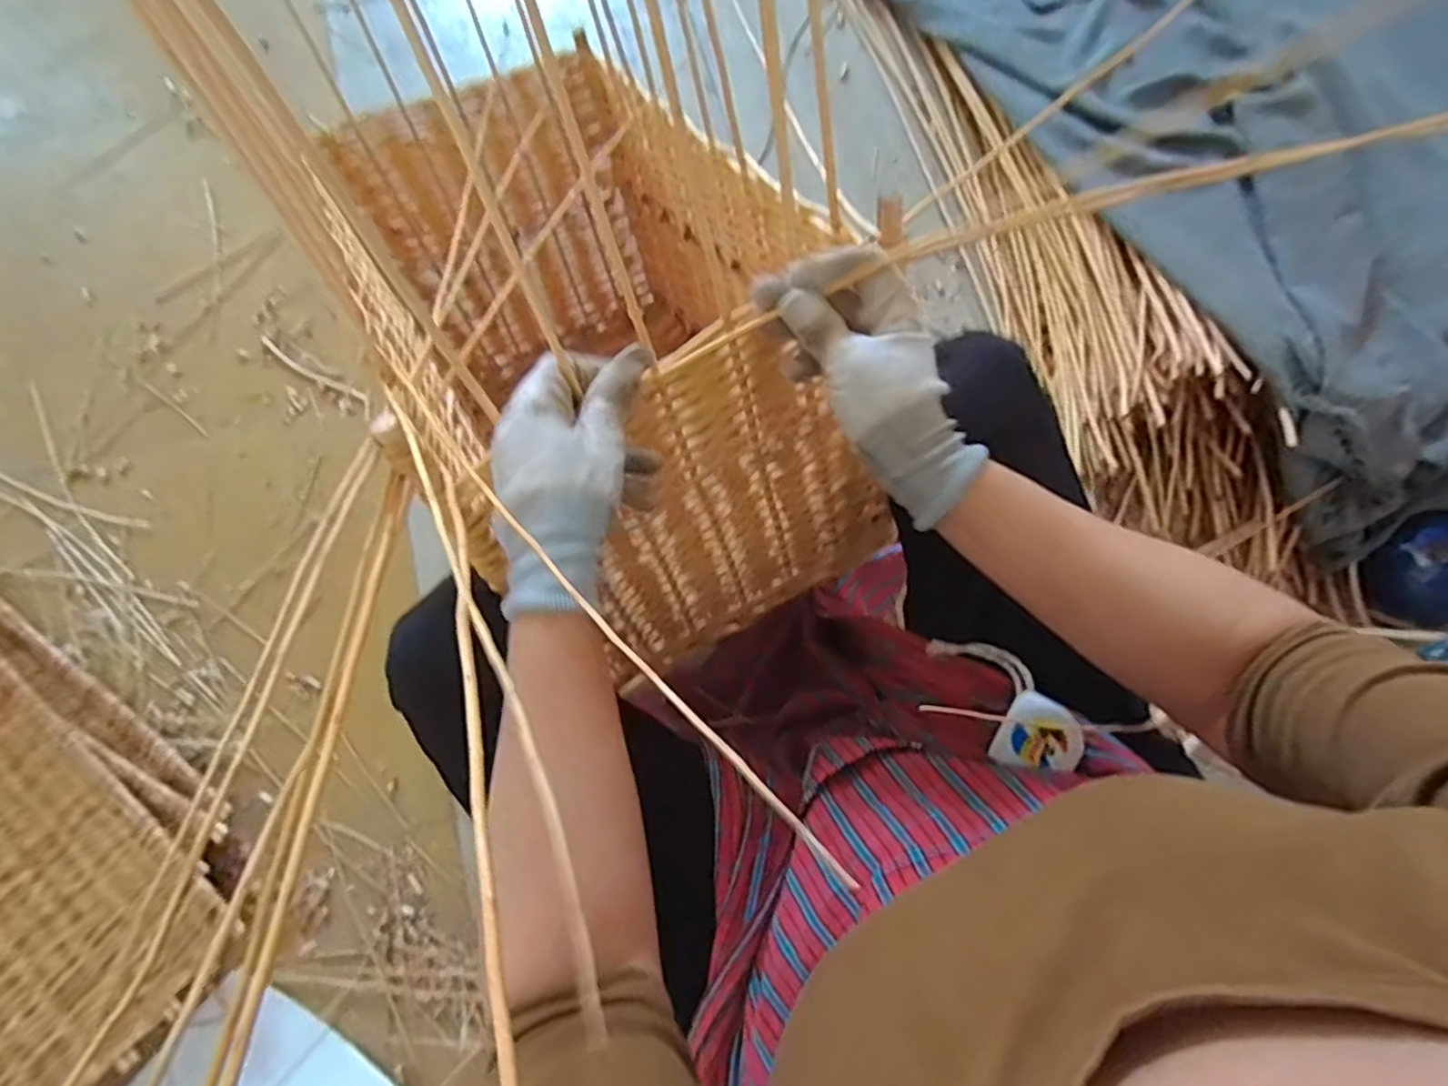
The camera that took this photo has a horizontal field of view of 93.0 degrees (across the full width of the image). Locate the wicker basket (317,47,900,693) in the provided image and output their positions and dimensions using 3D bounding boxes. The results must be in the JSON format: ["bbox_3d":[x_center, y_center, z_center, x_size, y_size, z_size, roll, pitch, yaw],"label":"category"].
[{"bbox_3d":[-0.117,-0.206,0.707,0.308,0.368,0.604,-30,64,-7],"label":"wicker basket"}]

